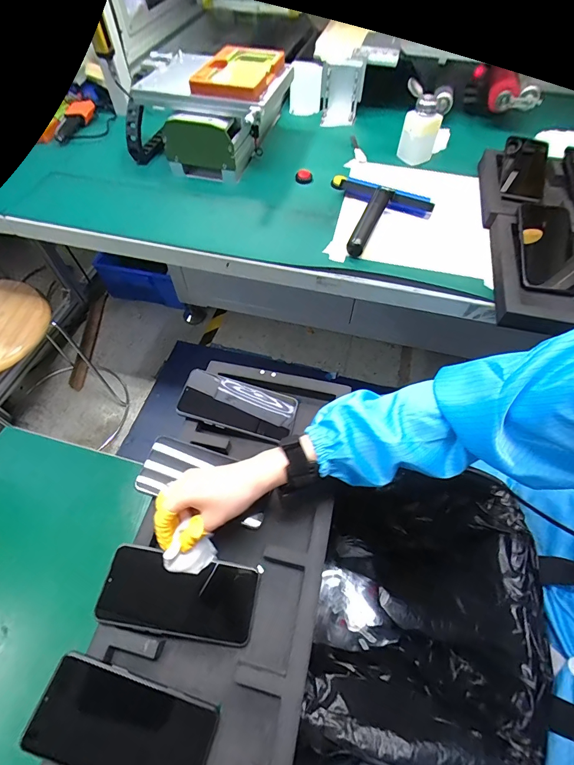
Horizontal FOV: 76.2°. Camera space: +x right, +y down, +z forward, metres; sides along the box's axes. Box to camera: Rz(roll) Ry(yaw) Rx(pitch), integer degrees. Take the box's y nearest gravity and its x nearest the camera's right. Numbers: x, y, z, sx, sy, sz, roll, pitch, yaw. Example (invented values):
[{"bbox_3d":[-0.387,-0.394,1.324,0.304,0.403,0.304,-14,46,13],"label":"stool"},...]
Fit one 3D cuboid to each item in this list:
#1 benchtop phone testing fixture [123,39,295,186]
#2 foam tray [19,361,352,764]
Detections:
[{"bbox_3d":[-0.155,-0.557,0.751,0.284,0.164,0.274,14,59,7],"label":"benchtop phone testing fixture"},{"bbox_3d":[-0.072,0.180,0.427,0.233,0.056,0.475,9,59,6],"label":"foam tray"}]

